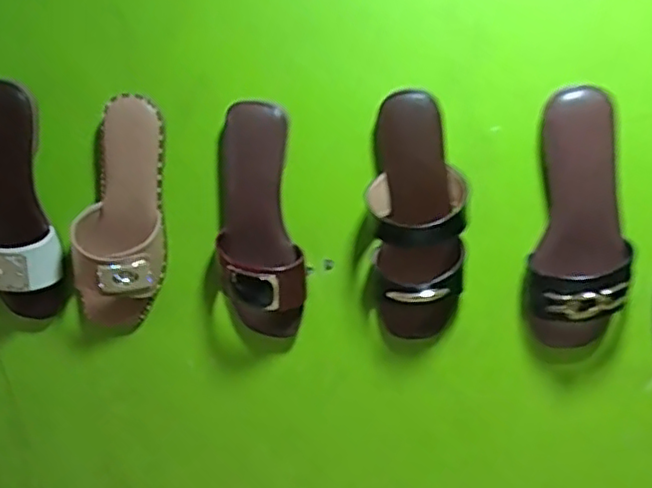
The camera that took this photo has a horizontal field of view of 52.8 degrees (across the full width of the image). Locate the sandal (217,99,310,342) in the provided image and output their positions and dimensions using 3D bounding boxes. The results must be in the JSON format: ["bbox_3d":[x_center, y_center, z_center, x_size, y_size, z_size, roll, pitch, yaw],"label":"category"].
[{"bbox_3d":[-0.063,-0.015,0.643,0.083,0.229,0.059,-4,15,-12],"label":"sandal"}]

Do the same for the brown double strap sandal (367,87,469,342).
[{"bbox_3d":[0.085,-0.014,0.606,0.088,0.228,0.079,2,15,8],"label":"brown double strap sandal"}]

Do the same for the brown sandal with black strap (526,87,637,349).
[{"bbox_3d":[0.238,-0.014,0.608,0.085,0.247,0.067,6,16,22],"label":"brown sandal with black strap"}]

